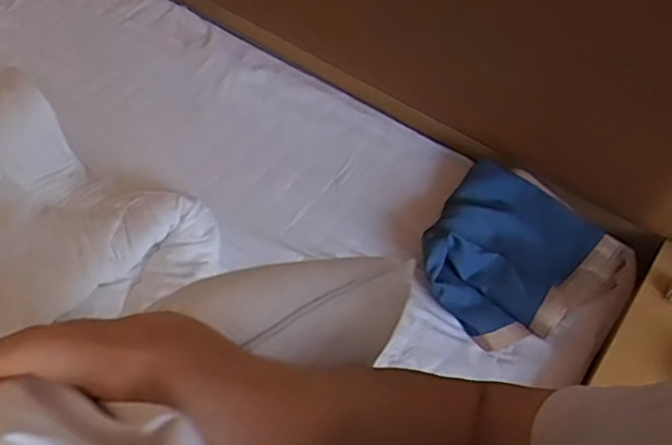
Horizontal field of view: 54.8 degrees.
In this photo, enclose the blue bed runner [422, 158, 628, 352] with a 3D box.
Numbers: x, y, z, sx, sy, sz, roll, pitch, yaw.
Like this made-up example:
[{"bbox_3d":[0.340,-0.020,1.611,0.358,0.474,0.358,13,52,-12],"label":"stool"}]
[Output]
[{"bbox_3d":[0.307,0.064,1.087,0.306,0.126,0.285,25,54,15],"label":"blue bed runner"}]

